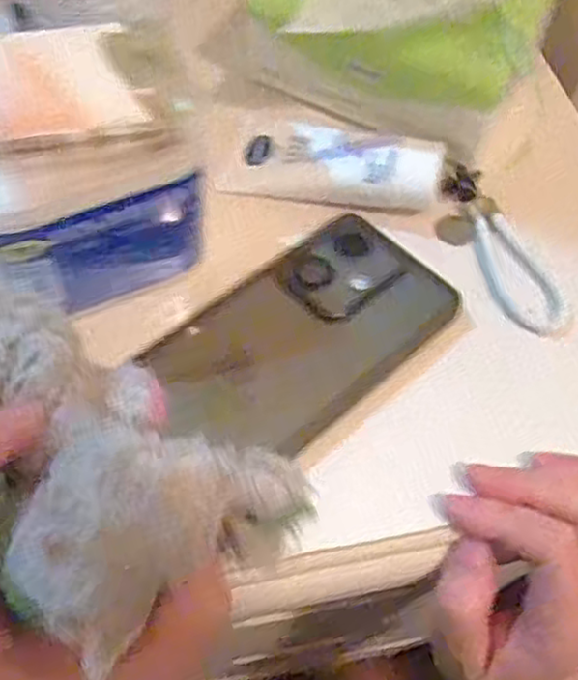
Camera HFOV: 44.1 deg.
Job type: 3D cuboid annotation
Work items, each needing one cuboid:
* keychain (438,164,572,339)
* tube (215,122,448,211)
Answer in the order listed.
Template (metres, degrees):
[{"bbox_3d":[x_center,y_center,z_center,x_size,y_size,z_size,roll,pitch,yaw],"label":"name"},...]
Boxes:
[{"bbox_3d":[0.103,-0.046,0.353,0.035,0.011,0.099,-21,61,-16],"label":"keychain"},{"bbox_3d":[0.021,-0.091,0.370,0.115,0.019,0.043,9,57,18],"label":"tube"}]

